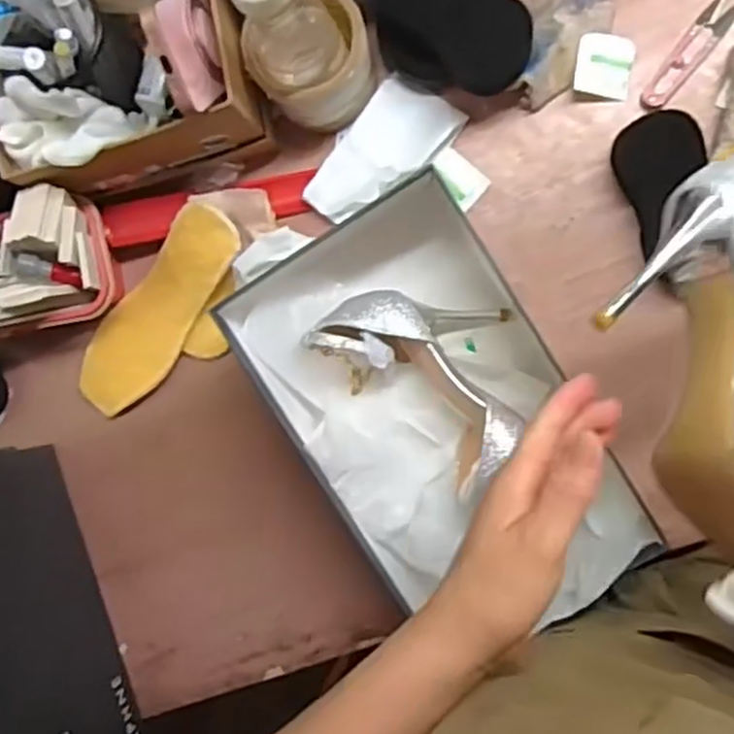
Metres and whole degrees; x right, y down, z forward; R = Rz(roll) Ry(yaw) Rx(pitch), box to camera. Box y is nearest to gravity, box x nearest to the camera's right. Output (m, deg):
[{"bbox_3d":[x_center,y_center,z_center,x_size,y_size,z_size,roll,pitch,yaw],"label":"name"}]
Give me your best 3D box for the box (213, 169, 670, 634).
[{"bbox_3d":[0.050,0.031,0.546,0.176,0.085,0.302,-33,86,9],"label":"box"}]

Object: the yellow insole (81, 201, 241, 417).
[{"bbox_3d":[-0.171,-0.045,0.631,0.065,0.018,0.200,41,110,-3],"label":"yellow insole"}]

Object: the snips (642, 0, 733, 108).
[{"bbox_3d":[0.244,-0.238,0.577,0.023,0.008,0.098,39,97,7],"label":"snips"}]

